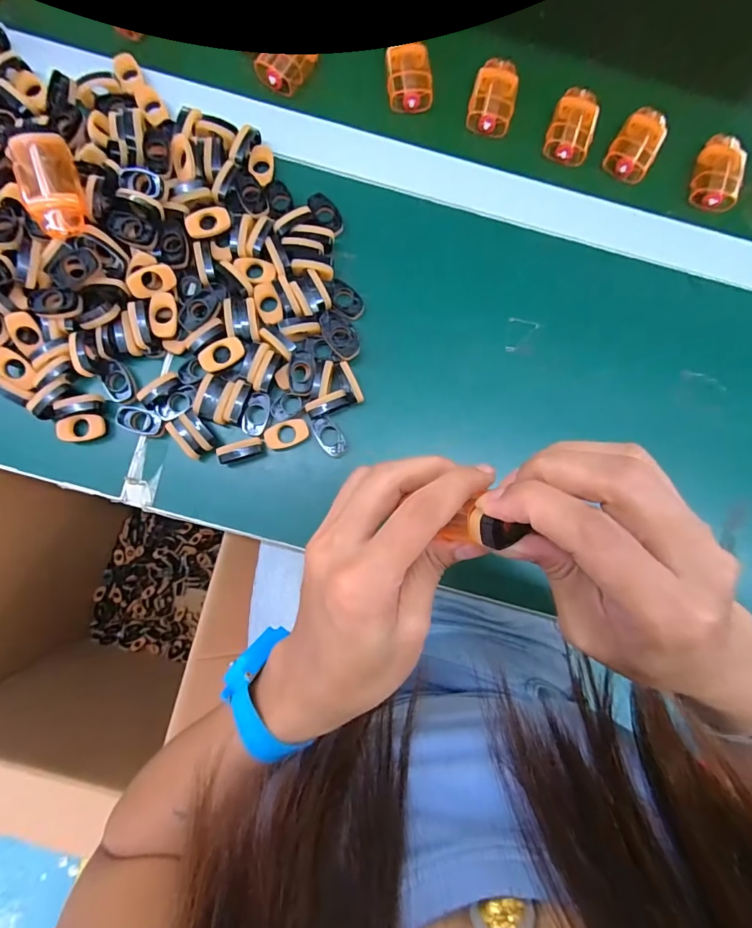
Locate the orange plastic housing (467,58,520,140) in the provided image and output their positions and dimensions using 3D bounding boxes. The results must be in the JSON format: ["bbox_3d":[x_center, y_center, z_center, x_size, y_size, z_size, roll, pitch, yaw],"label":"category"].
[{"bbox_3d":[0.098,-0.308,0.363,0.036,0.017,0.066,16,82,0],"label":"orange plastic housing"}]

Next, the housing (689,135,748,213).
[{"bbox_3d":[0.285,-0.244,0.365,0.032,0.024,0.064,17,82,1],"label":"housing"}]

